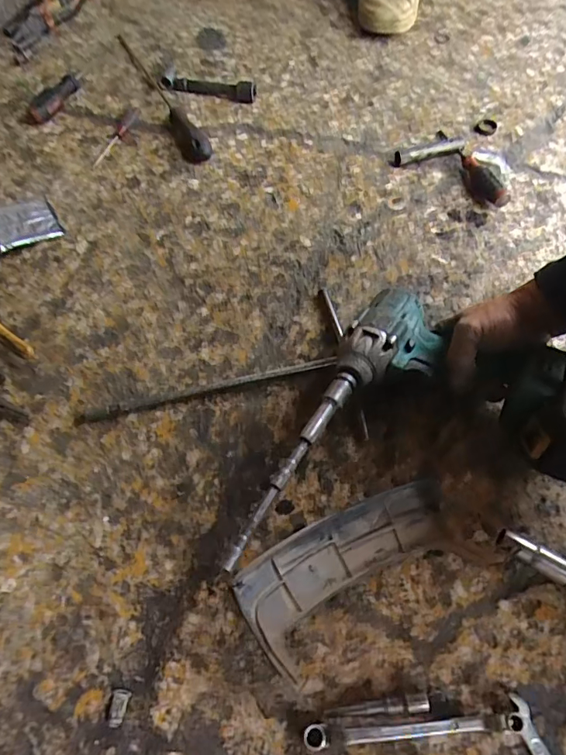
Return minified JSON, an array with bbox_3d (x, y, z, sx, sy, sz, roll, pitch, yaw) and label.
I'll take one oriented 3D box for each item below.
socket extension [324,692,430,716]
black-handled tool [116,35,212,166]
[{"bbox_3d":[0.074,0.259,0.371,0.079,0.011,0.011,-3,64,-1],"label":"socket extension"},{"bbox_3d":[-0.184,-0.435,0.704,0.038,0.026,0.338,-23,66,-11],"label":"black-handled tool"}]

